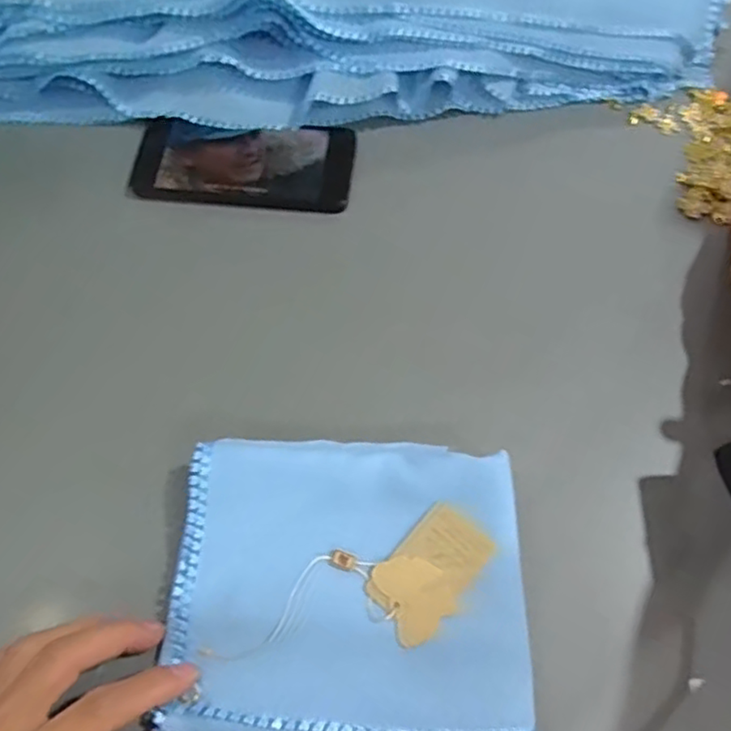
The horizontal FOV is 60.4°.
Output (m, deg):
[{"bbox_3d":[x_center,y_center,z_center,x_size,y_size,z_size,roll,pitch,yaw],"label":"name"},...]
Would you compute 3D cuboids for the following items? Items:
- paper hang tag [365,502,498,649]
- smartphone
[{"bbox_3d":[0.035,0.109,0.335,0.067,0.005,0.043,-41,72,-17],"label":"paper hang tag"},{"bbox_3d":[-0.092,-0.156,0.482,0.165,0.007,0.077,2,65,1],"label":"smartphone"}]

